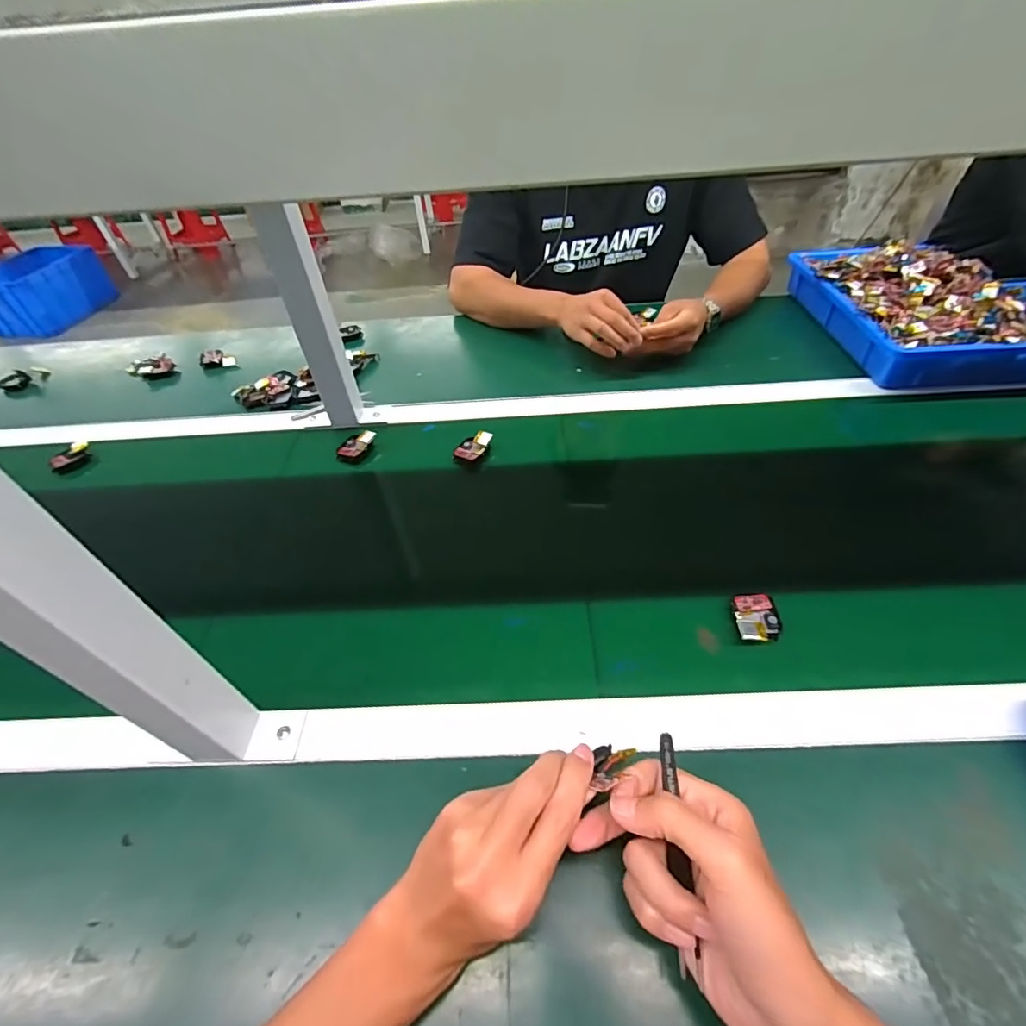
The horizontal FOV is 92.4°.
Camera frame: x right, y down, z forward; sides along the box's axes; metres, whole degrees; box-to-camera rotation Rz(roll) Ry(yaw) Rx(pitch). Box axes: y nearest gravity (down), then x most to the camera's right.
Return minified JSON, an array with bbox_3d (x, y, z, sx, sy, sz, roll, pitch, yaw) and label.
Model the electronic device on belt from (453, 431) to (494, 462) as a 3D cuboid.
[{"bbox_3d":[-0.052,-0.088,0.631,0.038,0.017,0.043,18,49,21],"label":"electronic device on belt"}]

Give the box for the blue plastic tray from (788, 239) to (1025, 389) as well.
[{"bbox_3d":[0.603,-0.324,0.750,0.233,0.079,0.346,-3,44,2],"label":"blue plastic tray"}]

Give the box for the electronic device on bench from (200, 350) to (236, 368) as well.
[{"bbox_3d":[-0.501,-0.261,0.838,0.054,0.027,0.015,-4,47,-15],"label":"electronic device on bench"}]

